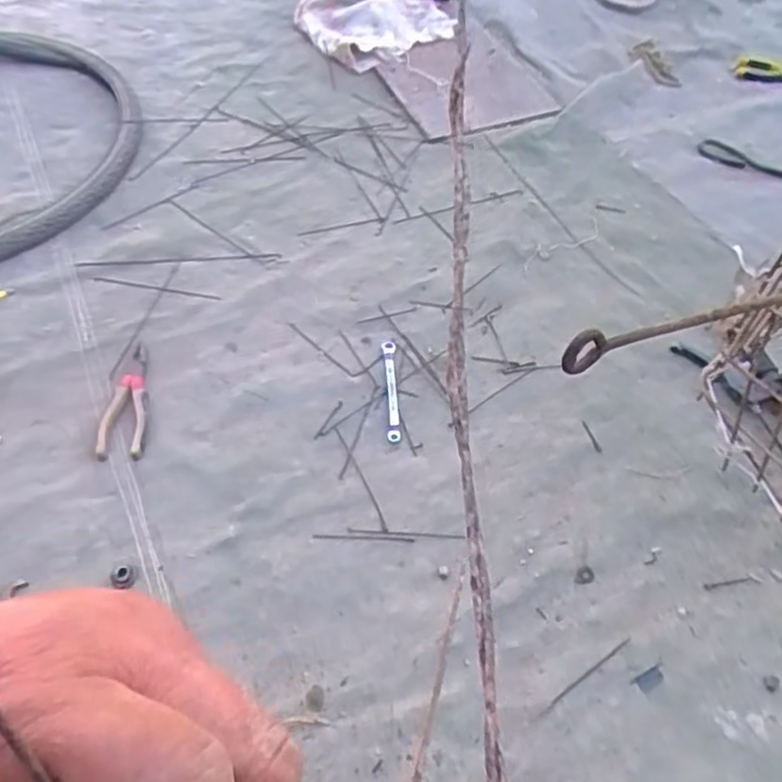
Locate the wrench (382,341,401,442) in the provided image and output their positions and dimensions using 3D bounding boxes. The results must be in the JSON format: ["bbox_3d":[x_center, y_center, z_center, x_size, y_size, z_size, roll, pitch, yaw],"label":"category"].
[{"bbox_3d":[0.000,-0.004,0.847,0.016,0.009,0.135,-2,54,-2],"label":"wrench"}]

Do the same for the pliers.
[{"bbox_3d":[-0.312,0.007,0.823,0.052,0.006,0.172,-6,54,-6],"label":"pliers"}]

